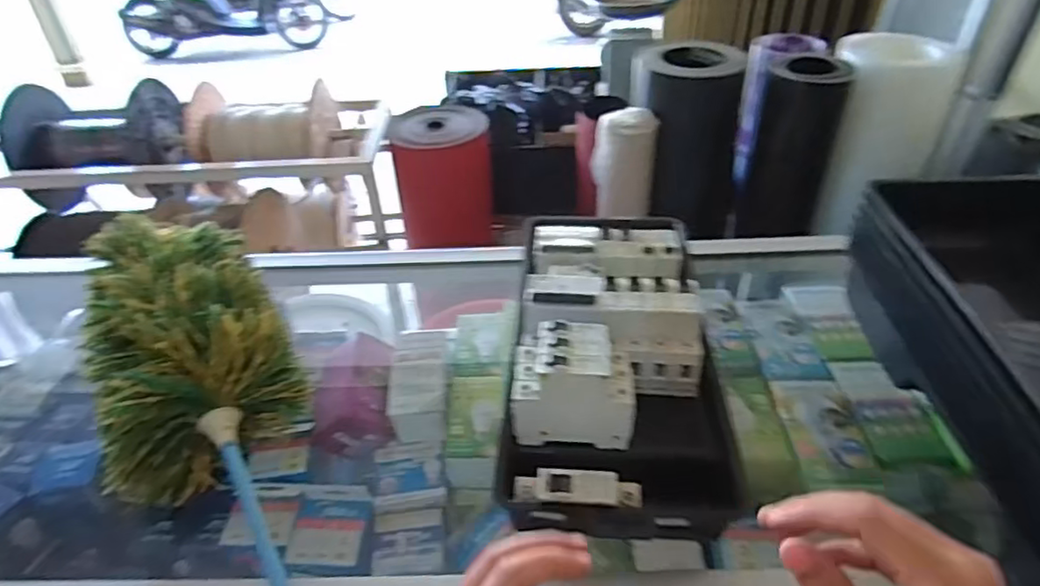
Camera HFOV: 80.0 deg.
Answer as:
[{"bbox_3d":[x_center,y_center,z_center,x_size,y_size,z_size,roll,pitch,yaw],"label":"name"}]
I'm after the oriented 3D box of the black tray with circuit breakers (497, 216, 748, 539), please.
[{"bbox_3d":[0.069,0.024,0.463,0.141,0.069,0.305,1,39,5],"label":"black tray with circuit breakers"}]

